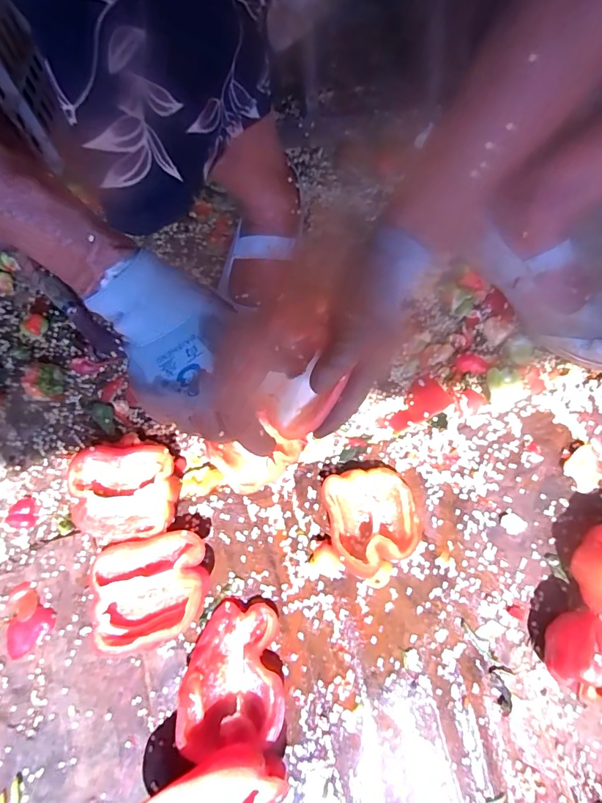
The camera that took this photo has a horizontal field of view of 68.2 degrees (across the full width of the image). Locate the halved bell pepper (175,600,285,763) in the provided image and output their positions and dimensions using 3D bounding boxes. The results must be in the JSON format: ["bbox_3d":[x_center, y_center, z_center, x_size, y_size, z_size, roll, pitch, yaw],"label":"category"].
[{"bbox_3d":[-0.063,0.241,0.395,0.087,0.040,0.106,-5,75,-1],"label":"halved bell pepper"}]

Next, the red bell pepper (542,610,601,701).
[{"bbox_3d":[0.249,0.222,0.385,0.063,0.062,0.061,0,75,1],"label":"red bell pepper"}]

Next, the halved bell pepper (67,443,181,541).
[{"bbox_3d":[-0.178,0.091,0.451,0.106,0.032,0.091,1,75,1],"label":"halved bell pepper"}]

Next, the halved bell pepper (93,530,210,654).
[{"bbox_3d":[-0.142,0.175,0.411,0.115,0.043,0.094,-11,75,-2],"label":"halved bell pepper"}]

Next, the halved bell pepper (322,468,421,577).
[{"bbox_3d":[0.069,0.110,0.424,0.085,0.048,0.089,-10,75,-2],"label":"halved bell pepper"}]

